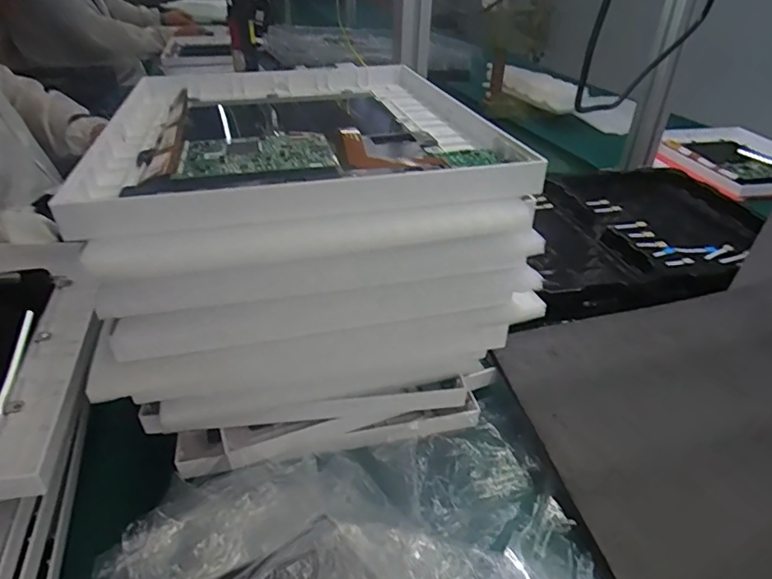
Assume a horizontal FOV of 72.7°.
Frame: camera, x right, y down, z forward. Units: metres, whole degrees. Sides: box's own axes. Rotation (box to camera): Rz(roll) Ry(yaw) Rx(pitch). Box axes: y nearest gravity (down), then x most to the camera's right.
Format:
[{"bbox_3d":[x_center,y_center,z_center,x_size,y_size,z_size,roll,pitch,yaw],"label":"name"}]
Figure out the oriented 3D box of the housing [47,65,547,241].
[{"bbox_3d":[-0.063,-0.118,0.396,0.257,0.044,0.317,-6,35,-11],"label":"housing"}]

